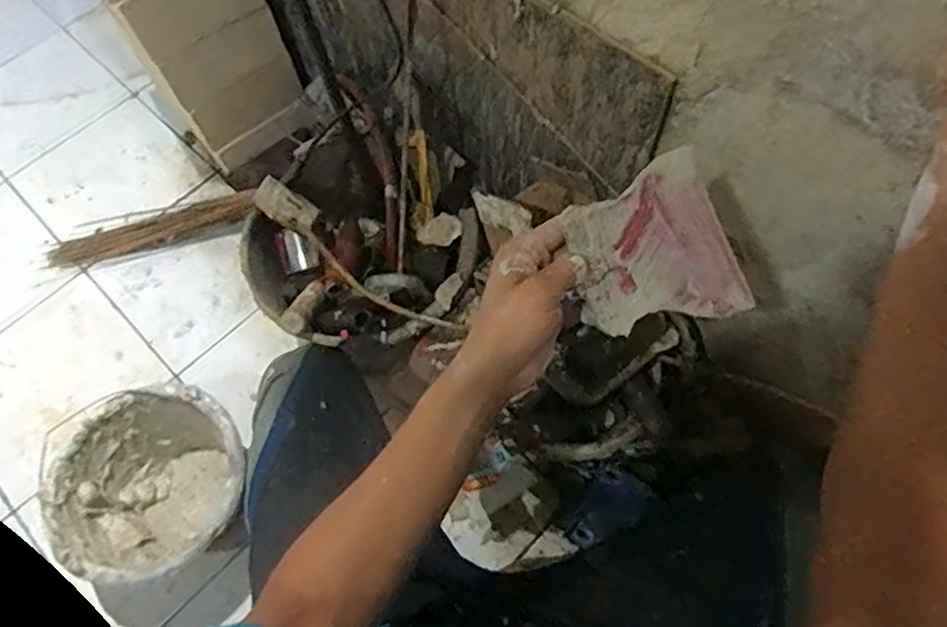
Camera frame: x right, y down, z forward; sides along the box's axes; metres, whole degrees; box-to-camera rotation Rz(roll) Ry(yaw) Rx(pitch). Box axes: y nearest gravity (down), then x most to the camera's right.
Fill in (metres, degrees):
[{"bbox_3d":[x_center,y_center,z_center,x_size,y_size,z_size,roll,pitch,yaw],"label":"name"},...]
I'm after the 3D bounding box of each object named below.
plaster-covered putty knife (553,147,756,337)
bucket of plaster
[{"bbox_3d":[0.125,-0.047,0.458,0.110,0.007,0.120,-17,80,0],"label":"plaster-covered putty knife"},{"bbox_3d":[-0.423,0.242,0.890,0.248,0.172,0.234,-1,65,3],"label":"bucket of plaster"}]

